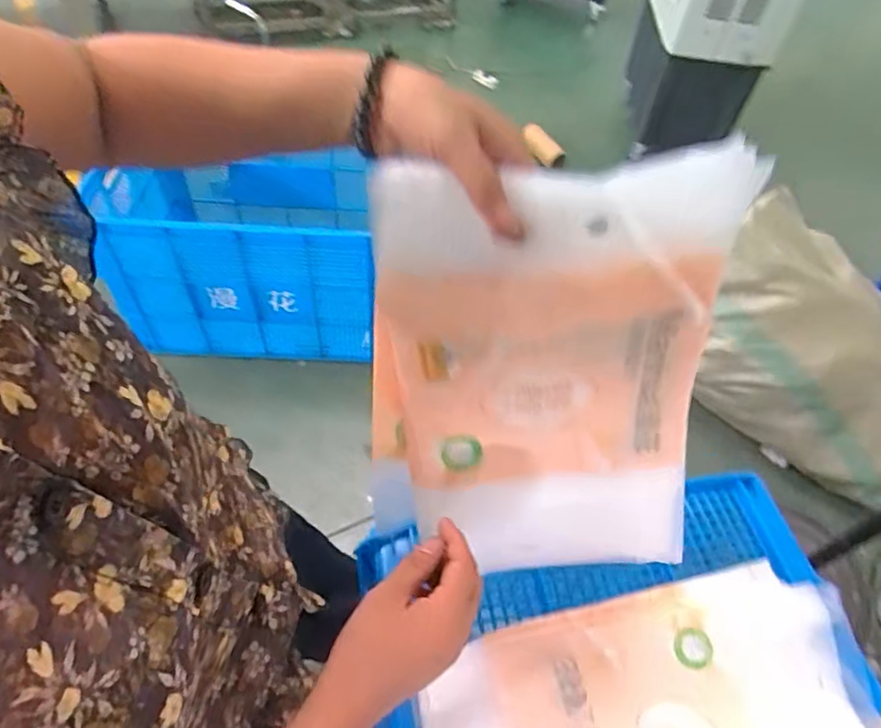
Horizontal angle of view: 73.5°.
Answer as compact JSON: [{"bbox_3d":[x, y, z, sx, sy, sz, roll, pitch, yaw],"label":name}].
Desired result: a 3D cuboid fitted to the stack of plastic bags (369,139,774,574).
[{"bbox_3d":[0.067,0.030,0.477,0.269,0.382,0.044,-1,38,9],"label":"stack of plastic bags"}]

